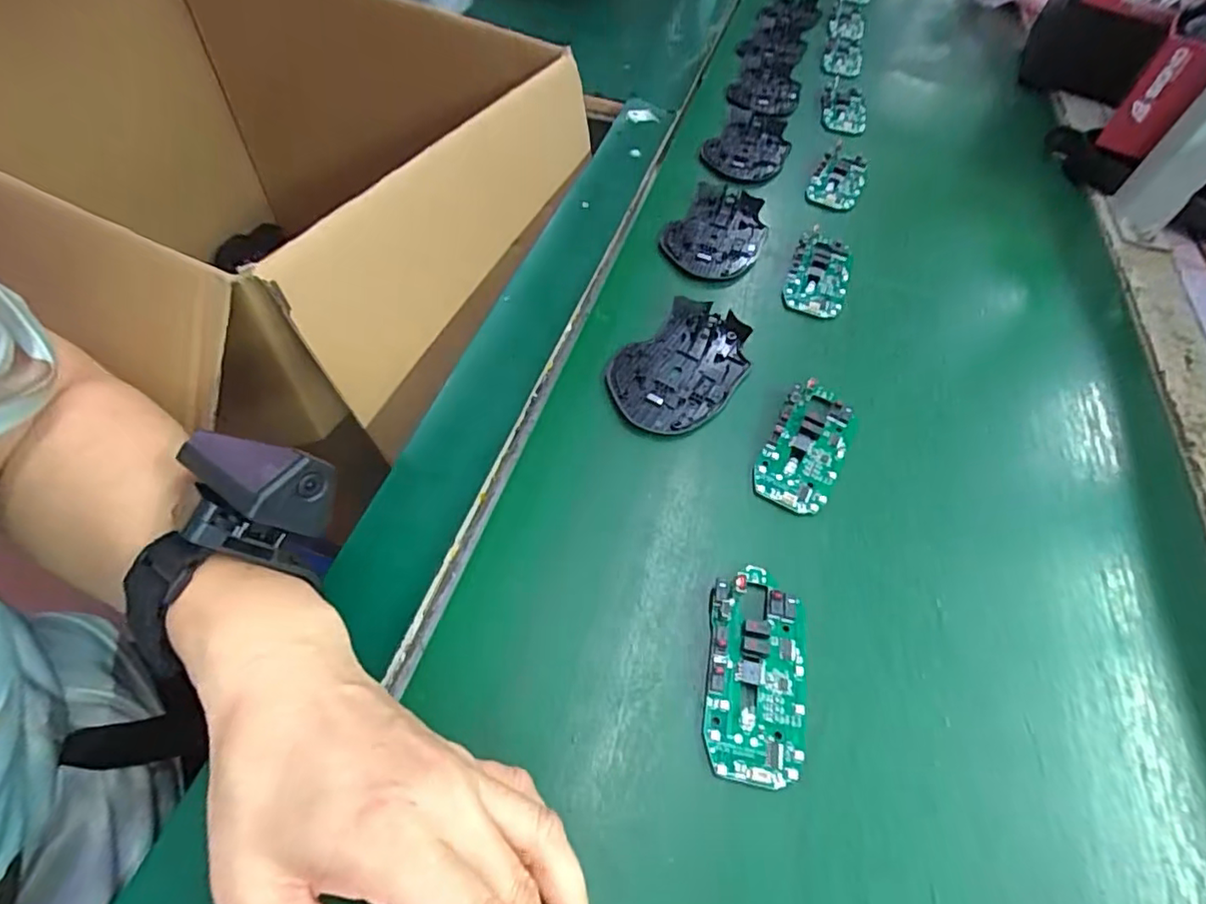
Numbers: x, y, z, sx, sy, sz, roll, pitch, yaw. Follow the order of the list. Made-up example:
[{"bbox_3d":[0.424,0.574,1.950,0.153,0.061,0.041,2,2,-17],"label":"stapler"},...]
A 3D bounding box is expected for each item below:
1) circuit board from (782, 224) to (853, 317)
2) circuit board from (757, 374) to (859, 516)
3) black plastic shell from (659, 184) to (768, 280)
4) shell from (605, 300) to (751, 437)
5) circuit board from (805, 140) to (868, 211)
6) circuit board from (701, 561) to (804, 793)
[{"bbox_3d":[0.170,-0.141,0.457,0.046,0.017,0.085,19,56,8],"label":"circuit board"},{"bbox_3d":[0.123,-0.004,0.351,0.044,0.012,0.089,26,58,13],"label":"circuit board"},{"bbox_3d":[0.095,-0.183,0.482,0.073,0.008,0.114,23,57,12],"label":"black plastic shell"},{"bbox_3d":[0.051,-0.057,0.381,0.072,0.009,0.111,32,59,17],"label":"shell"},{"bbox_3d":[0.219,-0.255,0.540,0.044,0.015,0.081,22,57,11],"label":"circuit board"},{"bbox_3d":[0.073,0.101,0.275,0.045,0.011,0.097,9,55,2],"label":"circuit board"}]

